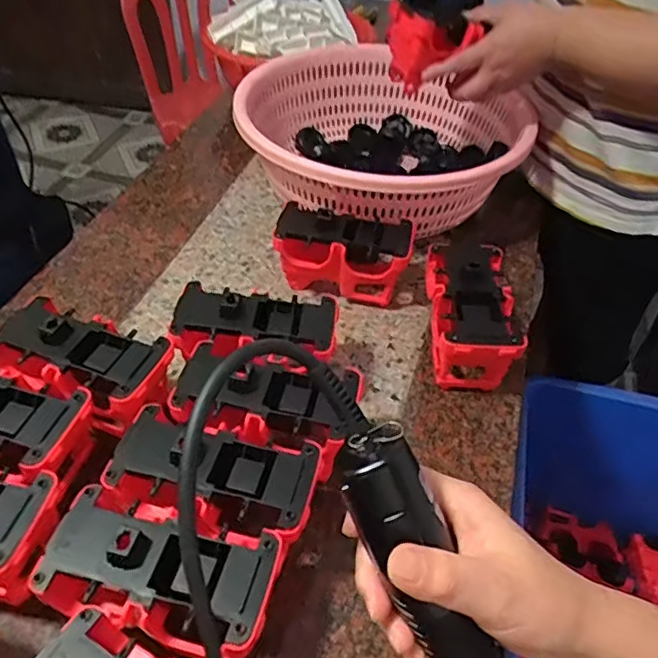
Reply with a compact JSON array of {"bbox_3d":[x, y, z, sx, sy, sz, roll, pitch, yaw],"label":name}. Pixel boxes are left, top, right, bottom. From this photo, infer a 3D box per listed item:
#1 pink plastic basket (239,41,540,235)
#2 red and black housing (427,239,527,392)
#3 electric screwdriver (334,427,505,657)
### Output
[{"bbox_3d":[0.062,-0.245,0.826,0.365,0.150,0.353,1,44,-1],"label":"pink plastic basket"},{"bbox_3d":[0.144,-0.009,0.635,0.077,0.101,0.146,3,44,0],"label":"red and black housing"},{"bbox_3d":[0.055,0.139,0.292,0.032,0.201,0.031,-34,19,-31],"label":"electric screwdriver"}]

